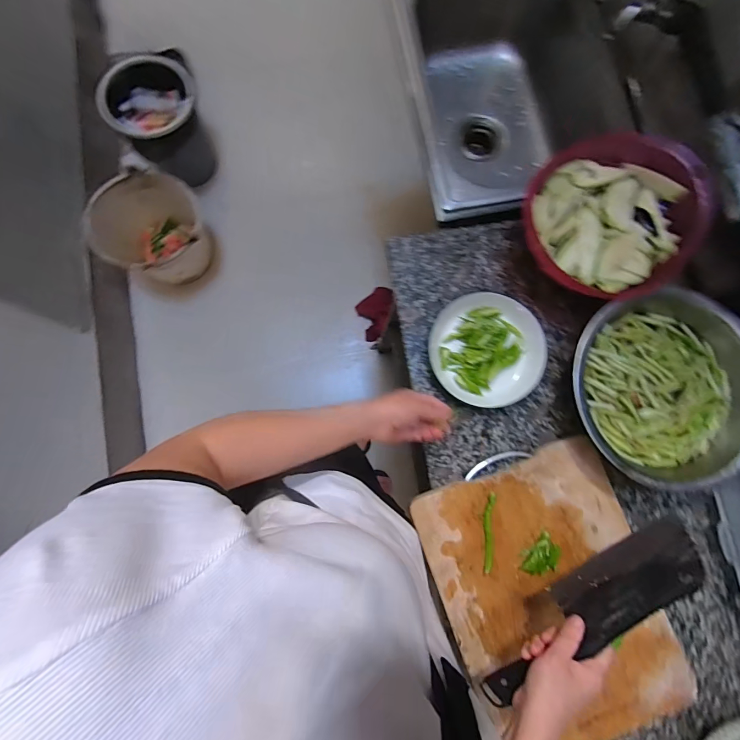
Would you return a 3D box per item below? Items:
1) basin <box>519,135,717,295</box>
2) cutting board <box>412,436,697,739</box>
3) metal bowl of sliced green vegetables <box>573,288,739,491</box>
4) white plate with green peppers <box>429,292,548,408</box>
[{"bbox_3d":[0.345,-0.225,0.562,0.256,0.086,0.237,0,84,-3],"label":"basin"},{"bbox_3d":[0.262,0.331,0.539,0.297,0.021,0.400,-19,85,-5],"label":"cutting board"},{"bbox_3d":[0.420,0.028,0.553,0.269,0.070,0.278,0,84,-3],"label":"metal bowl of sliced green vegetables"},{"bbox_3d":[0.175,-0.031,0.575,0.163,0.041,0.169,0,84,-3],"label":"white plate with green peppers"}]

